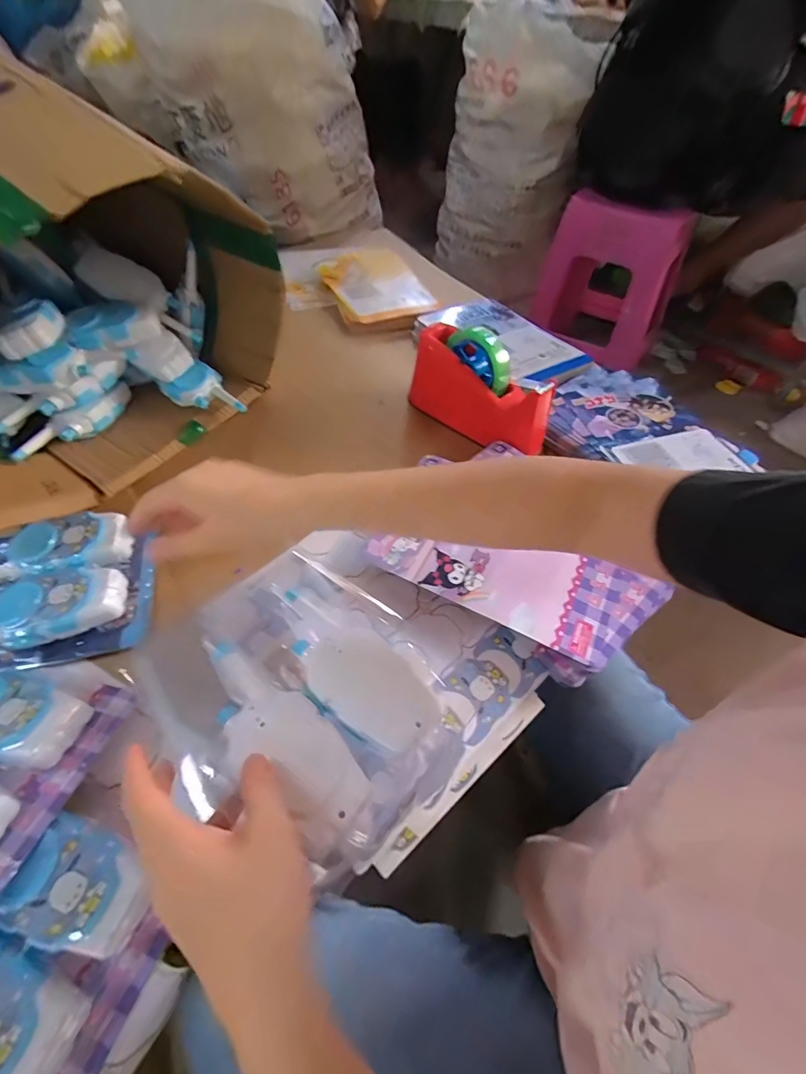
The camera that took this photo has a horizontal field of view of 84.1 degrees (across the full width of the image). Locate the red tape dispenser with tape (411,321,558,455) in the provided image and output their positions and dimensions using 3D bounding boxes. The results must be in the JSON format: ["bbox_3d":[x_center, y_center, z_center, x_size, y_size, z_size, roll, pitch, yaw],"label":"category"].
[{"bbox_3d":[0.098,-0.196,0.564,0.200,0.096,0.068,35,61,23],"label":"red tape dispenser with tape"}]

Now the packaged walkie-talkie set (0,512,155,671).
[{"bbox_3d":[-0.380,0.052,0.441,0.240,0.055,0.166,-11,54,-9],"label":"packaged walkie-talkie set"}]

